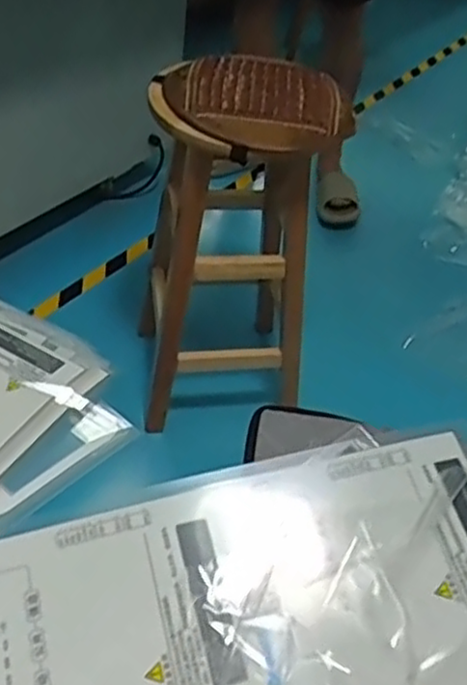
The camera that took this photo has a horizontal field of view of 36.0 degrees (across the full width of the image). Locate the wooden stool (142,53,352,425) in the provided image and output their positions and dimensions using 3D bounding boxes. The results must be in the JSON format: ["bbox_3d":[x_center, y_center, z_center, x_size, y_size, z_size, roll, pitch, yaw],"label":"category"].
[{"bbox_3d":[-0.011,-0.161,1.266,0.286,0.591,0.294,-6,44,-15],"label":"wooden stool"}]

